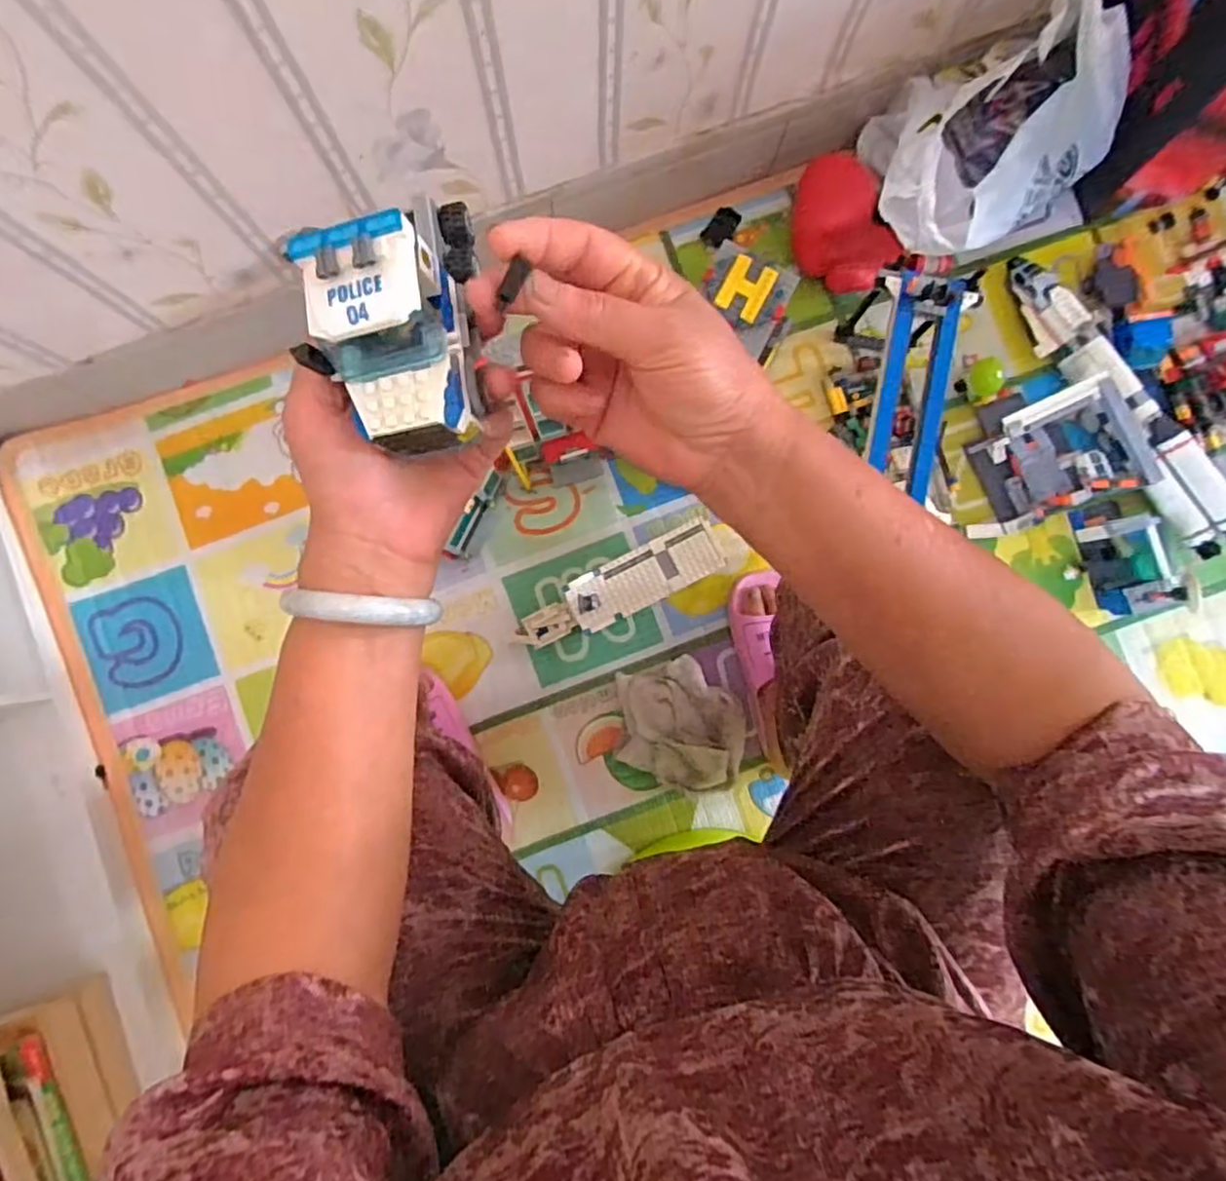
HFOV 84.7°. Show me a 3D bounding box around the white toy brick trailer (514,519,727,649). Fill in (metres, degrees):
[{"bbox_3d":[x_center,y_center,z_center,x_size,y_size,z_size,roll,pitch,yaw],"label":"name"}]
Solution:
[{"bbox_3d":[0.002,-0.001,0.801,0.248,0.084,0.070,-26,87,-1],"label":"white toy brick trailer"}]

